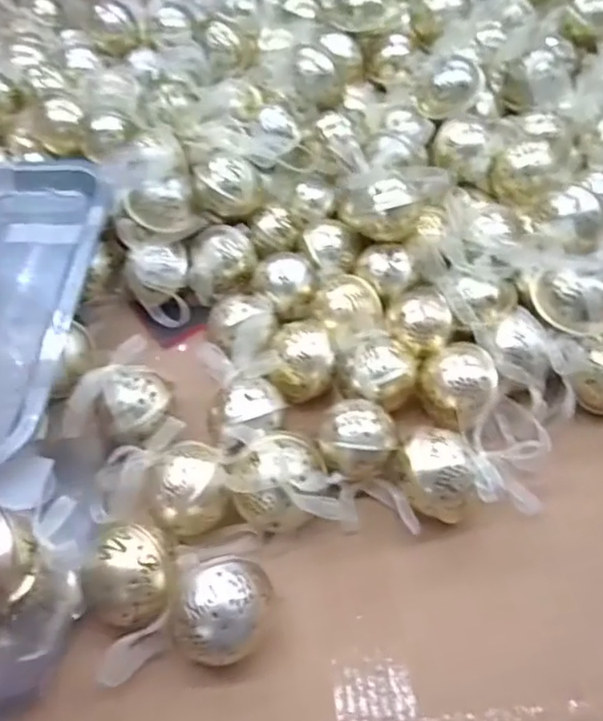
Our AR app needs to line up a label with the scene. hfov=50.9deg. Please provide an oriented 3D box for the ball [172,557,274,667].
[{"bbox_3d":[-0.044,0.140,0.351,0.056,0.050,0.052,-15,51,-10],"label":"ball"}]

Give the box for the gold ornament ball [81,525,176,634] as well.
[{"bbox_3d":[-0.097,0.125,0.359,0.050,0.044,0.048,-1,50,1],"label":"gold ornament ball"}]

